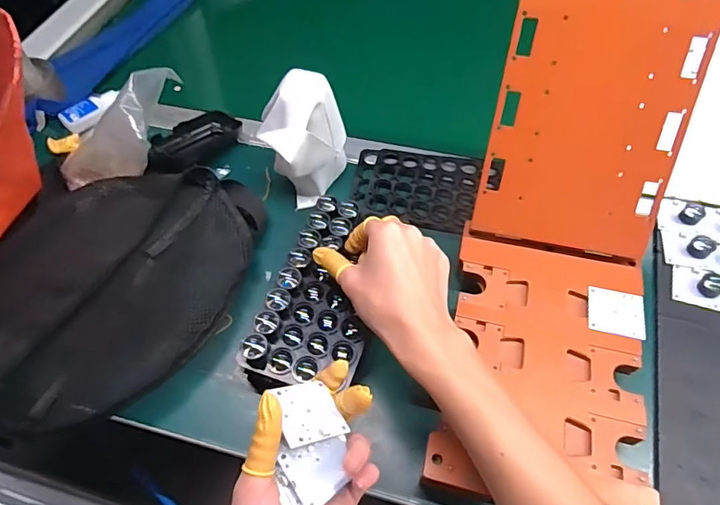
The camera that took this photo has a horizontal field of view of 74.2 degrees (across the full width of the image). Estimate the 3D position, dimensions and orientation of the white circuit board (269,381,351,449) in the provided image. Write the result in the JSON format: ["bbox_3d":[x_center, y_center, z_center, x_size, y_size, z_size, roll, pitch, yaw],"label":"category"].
[{"bbox_3d":[-0.036,0.108,0.322,0.043,0.004,0.044,0,39,-40],"label":"white circuit board"}]

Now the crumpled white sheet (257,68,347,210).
[{"bbox_3d":[-0.059,-0.115,0.515,0.083,0.118,0.089,-4,56,-2],"label":"crumpled white sheet"}]

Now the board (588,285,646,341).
[{"bbox_3d":[0.230,0.054,0.426,0.047,0.005,0.046,12,57,9],"label":"board"}]

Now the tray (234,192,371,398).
[{"bbox_3d":[-0.035,0.031,0.439,0.095,0.026,0.192,11,63,8],"label":"tray"}]

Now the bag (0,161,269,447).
[{"bbox_3d":[-0.257,0.028,0.475,0.260,0.057,0.305,16,58,11],"label":"bag"}]

